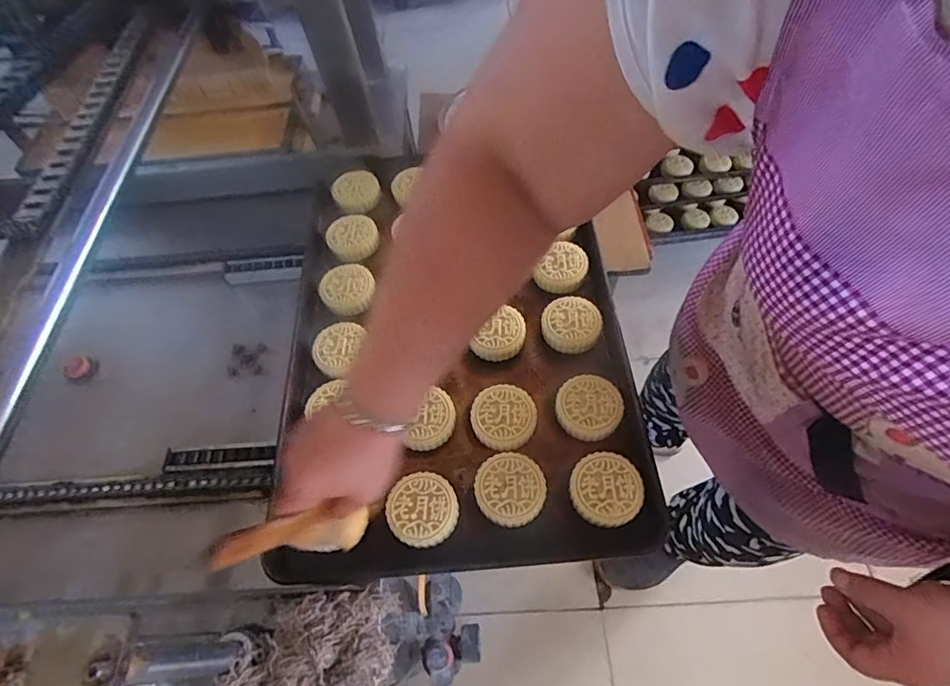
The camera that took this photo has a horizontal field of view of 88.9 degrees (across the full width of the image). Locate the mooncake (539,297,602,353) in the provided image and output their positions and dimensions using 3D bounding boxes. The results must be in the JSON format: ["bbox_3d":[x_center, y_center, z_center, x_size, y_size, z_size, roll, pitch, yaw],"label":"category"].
[{"bbox_3d":[0.118,-0.023,0.595,0.069,0.024,0.070,-2,60,4],"label":"mooncake"}]

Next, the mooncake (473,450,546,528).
[{"bbox_3d":[0.036,0.150,0.499,0.069,0.021,0.069,-2,60,4],"label":"mooncake"}]

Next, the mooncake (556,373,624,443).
[{"bbox_3d":[0.126,0.070,0.536,0.069,0.021,0.068,-2,60,4],"label":"mooncake"}]

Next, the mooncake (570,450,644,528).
[{"bbox_3d":[0.132,0.148,0.491,0.069,0.018,0.070,-2,60,4],"label":"mooncake"}]

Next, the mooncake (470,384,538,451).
[{"bbox_3d":[0.033,0.083,0.539,0.068,0.024,0.070,-2,60,4],"label":"mooncake"}]

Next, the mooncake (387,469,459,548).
[{"bbox_3d":[-0.053,0.170,0.495,0.069,0.021,0.070,-23,60,-8],"label":"mooncake"}]

